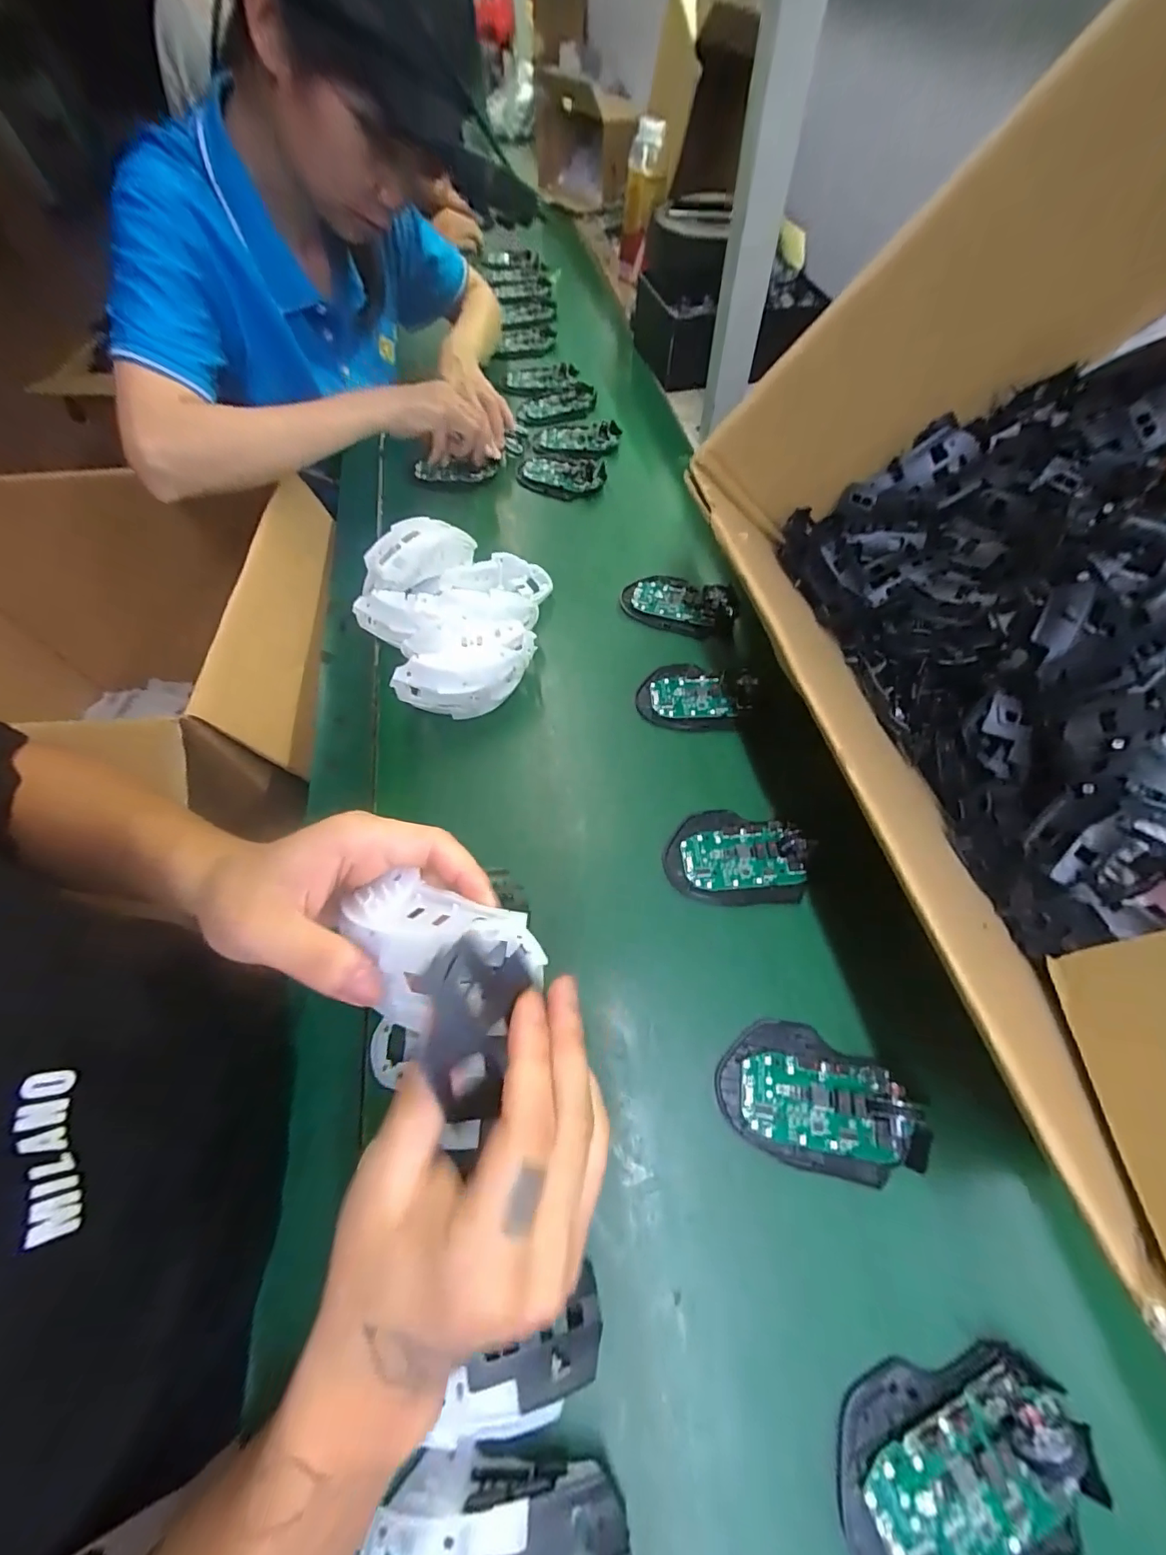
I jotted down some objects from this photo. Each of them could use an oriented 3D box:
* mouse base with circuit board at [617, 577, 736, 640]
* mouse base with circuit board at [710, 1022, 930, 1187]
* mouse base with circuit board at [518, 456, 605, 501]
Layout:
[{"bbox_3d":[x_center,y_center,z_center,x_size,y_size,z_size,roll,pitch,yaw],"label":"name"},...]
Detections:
[{"bbox_3d":[0.095,-0.181,0.519,0.111,0.021,0.067,23,64,16],"label":"mouse base with circuit board"},{"bbox_3d":[0.139,0.187,0.300,0.112,0.033,0.072,10,61,9],"label":"mouse base with circuit board"},{"bbox_3d":[-0.030,-0.383,0.655,0.118,0.014,0.068,15,77,17],"label":"mouse base with circuit board"}]

